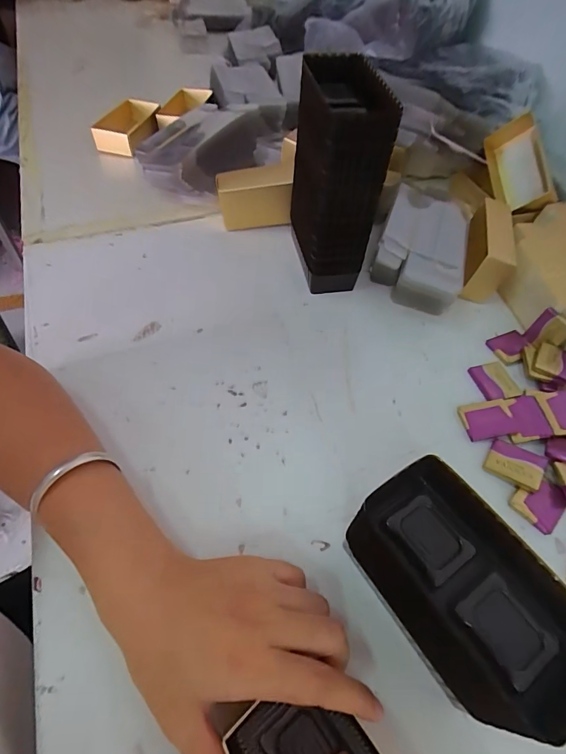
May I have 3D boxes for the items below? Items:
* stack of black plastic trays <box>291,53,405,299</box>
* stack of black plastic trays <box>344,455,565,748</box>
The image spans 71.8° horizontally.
[{"bbox_3d":[0.044,-0.177,0.373,0.072,0.180,0.109,-1,54,-2],"label":"stack of black plastic trays"},{"bbox_3d":[0.097,0.122,0.218,0.060,0.088,0.124,-30,60,-21],"label":"stack of black plastic trays"}]

